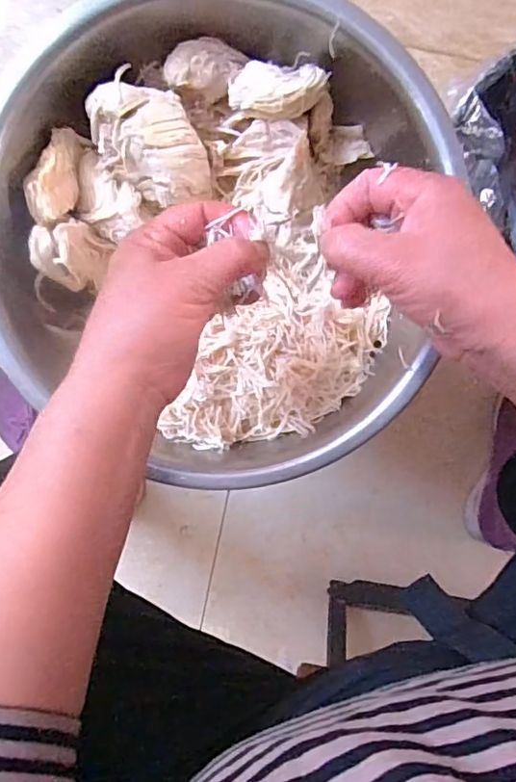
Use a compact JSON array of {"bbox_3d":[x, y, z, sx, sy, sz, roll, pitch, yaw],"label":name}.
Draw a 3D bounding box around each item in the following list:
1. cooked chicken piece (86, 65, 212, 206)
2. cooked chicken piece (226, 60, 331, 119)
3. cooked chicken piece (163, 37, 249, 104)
[{"bbox_3d":[-0.075,-0.174,0.393,0.063,0.034,0.089,-31,92,5],"label":"cooked chicken piece"},{"bbox_3d":[0.012,-0.207,0.386,0.066,0.023,0.037,8,95,2],"label":"cooked chicken piece"},{"bbox_3d":[-0.038,-0.229,0.398,0.052,0.023,0.036,13,95,2],"label":"cooked chicken piece"}]

